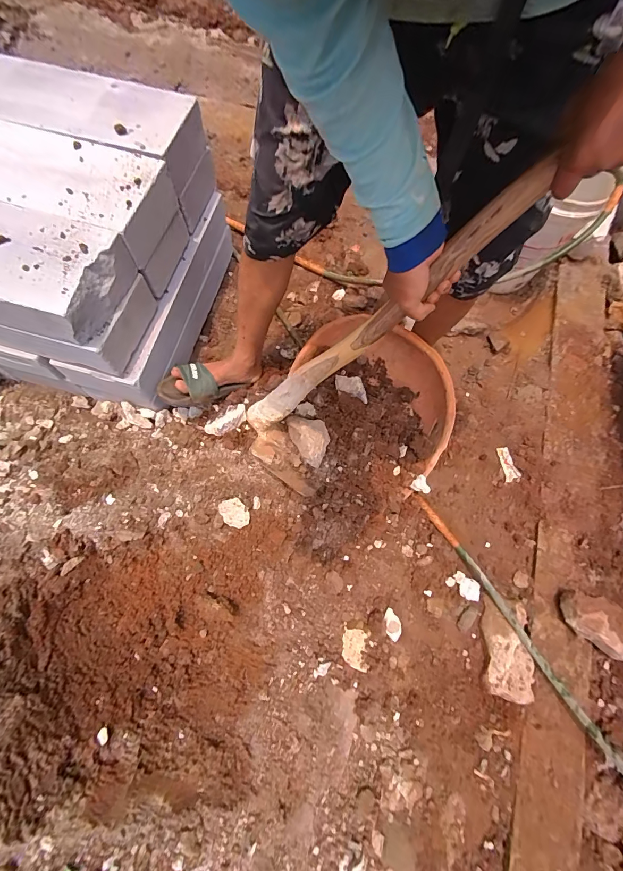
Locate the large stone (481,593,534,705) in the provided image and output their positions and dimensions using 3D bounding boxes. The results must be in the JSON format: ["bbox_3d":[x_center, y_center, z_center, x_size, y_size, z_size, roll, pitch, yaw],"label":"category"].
[{"bbox_3d":[0.478,0.516,0.890,0.121,0.048,0.215,10,71,4],"label":"large stone"}]

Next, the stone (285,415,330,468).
[{"bbox_3d":[0.002,0.011,0.799,0.077,0.066,0.112,-22,74,-8],"label":"stone"}]

